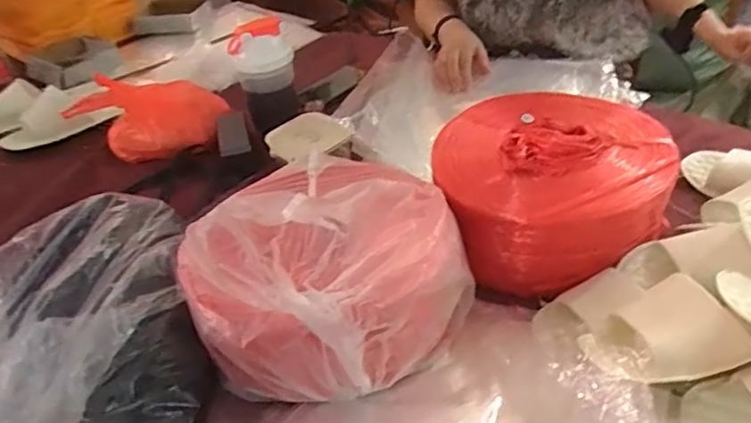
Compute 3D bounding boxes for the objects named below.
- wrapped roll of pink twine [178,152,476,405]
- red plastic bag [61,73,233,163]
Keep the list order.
[{"bbox_3d":[-0.040,0.043,0.599,0.248,0.216,0.260,-4,39,3],"label":"wrapped roll of pink twine"},{"bbox_3d":[-0.387,-0.173,1.027,0.258,0.092,0.157,-5,39,2],"label":"red plastic bag"}]

